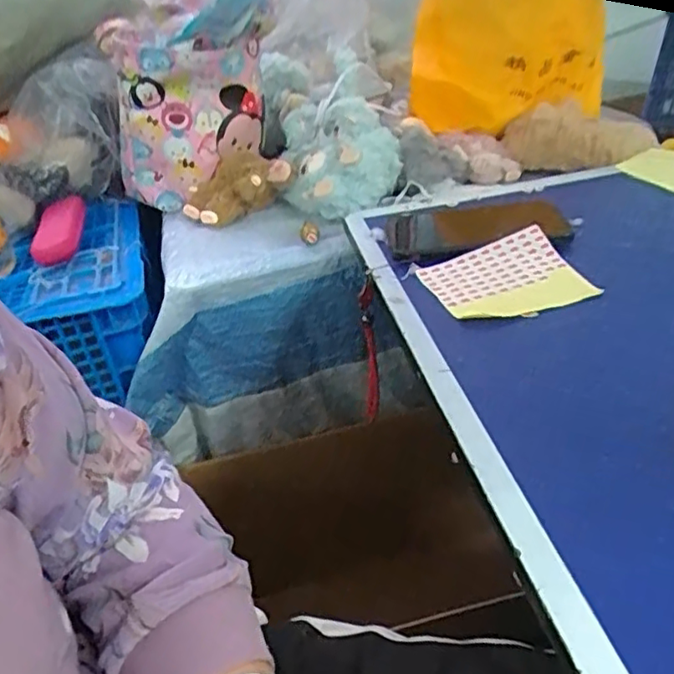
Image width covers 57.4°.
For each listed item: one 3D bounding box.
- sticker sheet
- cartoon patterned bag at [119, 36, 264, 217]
[{"bbox_3d":[0.143,-0.053,0.522,0.118,0.027,0.095,-14,35,-9],"label":"sticker sheet"},{"bbox_3d":[-0.179,-0.257,0.761,0.169,0.196,0.063,-3,33,-17],"label":"cartoon patterned bag"}]

